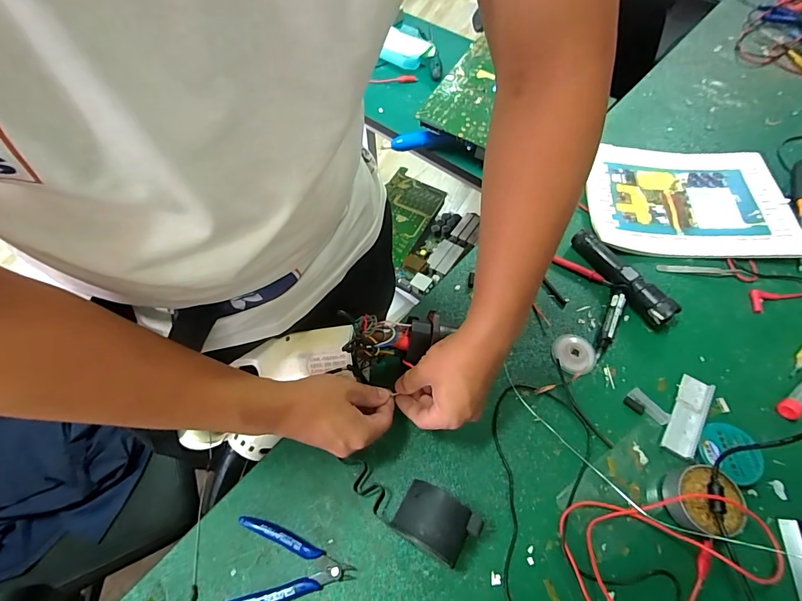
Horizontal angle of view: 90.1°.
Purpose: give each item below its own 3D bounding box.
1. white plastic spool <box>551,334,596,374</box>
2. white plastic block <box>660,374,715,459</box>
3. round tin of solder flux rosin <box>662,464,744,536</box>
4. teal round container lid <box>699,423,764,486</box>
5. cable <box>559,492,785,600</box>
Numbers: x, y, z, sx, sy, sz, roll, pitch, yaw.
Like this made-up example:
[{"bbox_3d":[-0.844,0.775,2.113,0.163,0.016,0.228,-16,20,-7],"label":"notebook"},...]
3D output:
[{"bbox_3d":[0.219,0.065,0.505,0.055,0.012,0.050,-1,58,2],"label":"white plastic spool"},{"bbox_3d":[0.323,0.130,0.452,0.033,0.012,0.093,29,64,19],"label":"white plastic block"},{"bbox_3d":[0.302,0.200,0.399,0.060,0.036,0.057,-1,58,2],"label":"round tin of solder flux rosin"},{"bbox_3d":[0.349,0.159,0.423,0.054,0.012,0.050,29,64,18],"label":"teal round container lid"},{"bbox_3d":[0.248,0.230,0.362,0.168,0.066,0.175,39,67,23],"label":"cable"}]

